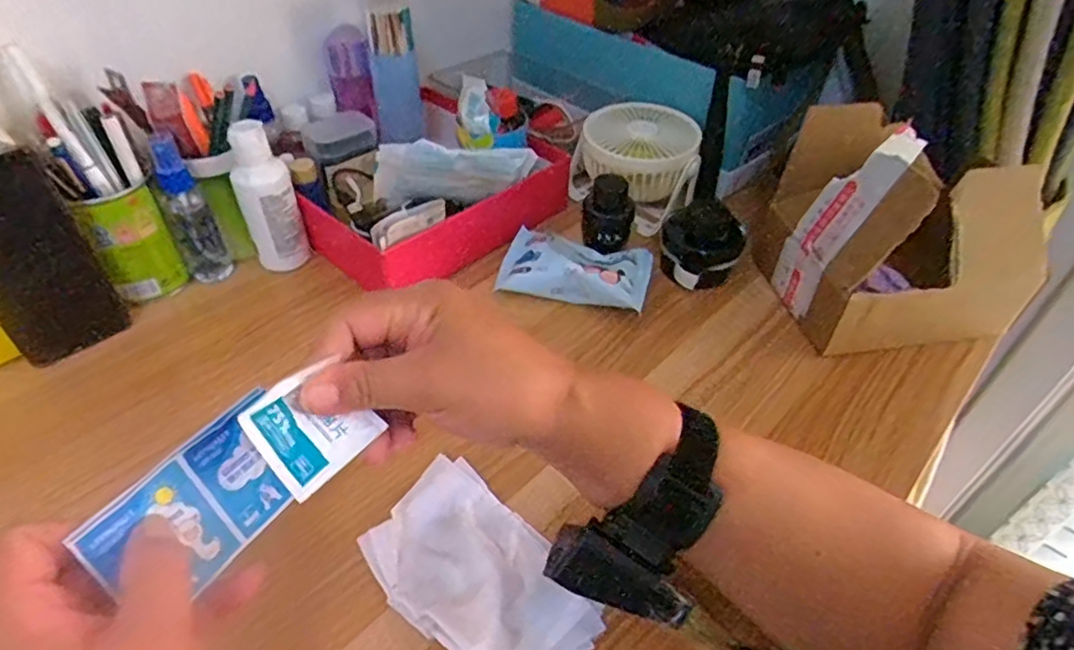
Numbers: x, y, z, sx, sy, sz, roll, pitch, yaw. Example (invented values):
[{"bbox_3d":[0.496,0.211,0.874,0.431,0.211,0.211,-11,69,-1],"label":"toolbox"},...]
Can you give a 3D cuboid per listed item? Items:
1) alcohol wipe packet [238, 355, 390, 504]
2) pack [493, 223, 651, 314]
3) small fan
[{"bbox_3d":[-0.099,0.044,0.275,0.044,0.046,0.007,-43,25,-24],"label":"alcohol wipe packet"},{"bbox_3d":[0.034,-0.047,0.554,0.129,0.035,0.075,12,45,8],"label":"pack"},{"bbox_3d":[0.096,-0.156,0.630,0.117,0.090,0.110,6,44,2],"label":"small fan"}]

